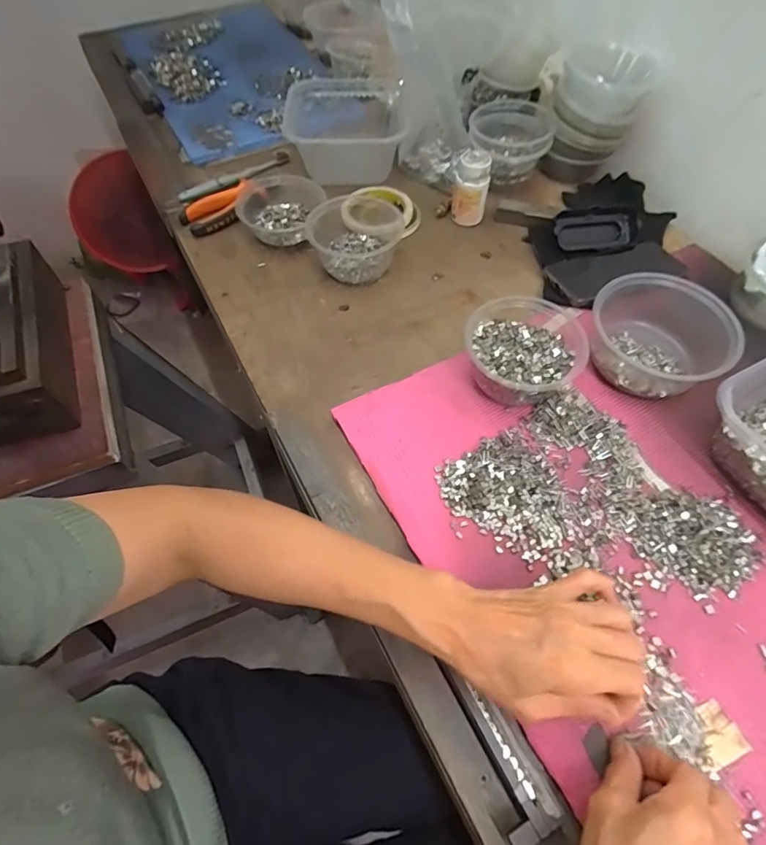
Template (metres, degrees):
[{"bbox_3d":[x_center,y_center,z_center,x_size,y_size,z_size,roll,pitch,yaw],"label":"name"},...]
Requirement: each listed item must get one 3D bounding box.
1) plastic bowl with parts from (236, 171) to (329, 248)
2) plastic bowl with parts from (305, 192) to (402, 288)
[{"bbox_3d":[-0.137,-0.283,0.637,0.116,0.053,0.106,-1,59,2],"label":"plastic bowl with parts"},{"bbox_3d":[-0.036,-0.234,0.601,0.106,0.055,0.110,-1,59,2],"label":"plastic bowl with parts"}]

